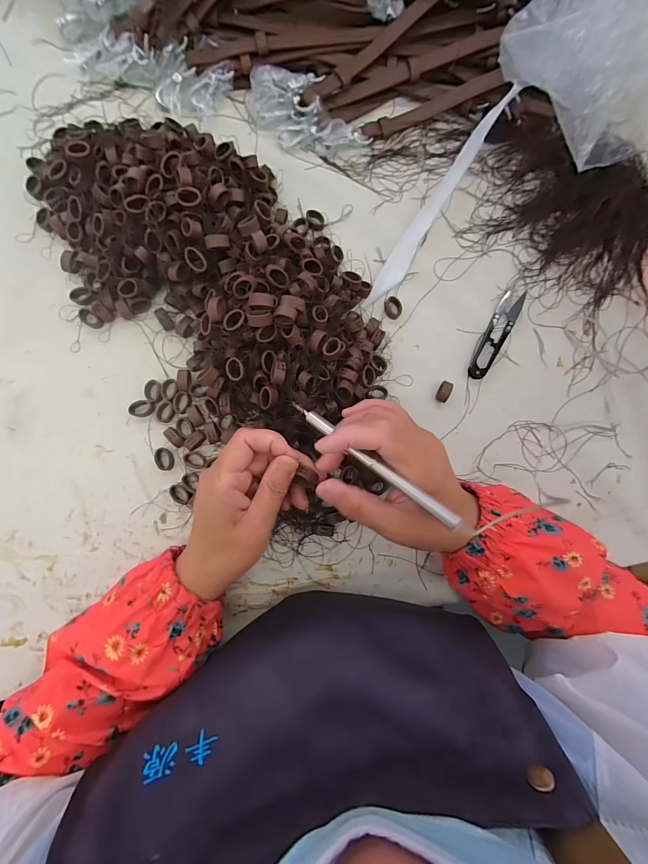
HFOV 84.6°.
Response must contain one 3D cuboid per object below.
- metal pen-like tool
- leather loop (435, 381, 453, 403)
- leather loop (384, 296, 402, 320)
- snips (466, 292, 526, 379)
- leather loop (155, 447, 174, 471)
[{"bbox_3d":[0.030,0.019,0.238,0.138,0.005,0.009,37,83,24],"label":"metal pen-like tool"},{"bbox_3d":[0.119,-0.040,0.352,0.011,0.013,0.020,28,84,-1],"label":"leather loop"},{"bbox_3d":[0.070,-0.125,0.358,0.015,0.008,0.022,-11,86,-5],"label":"leather loop"},{"bbox_3d":[0.175,-0.099,0.362,0.023,0.010,0.097,30,84,-1],"label":"snips"},{"bbox_3d":[-0.150,0.026,0.335,0.016,0.004,0.022,-10,86,-5],"label":"leather loop"}]

